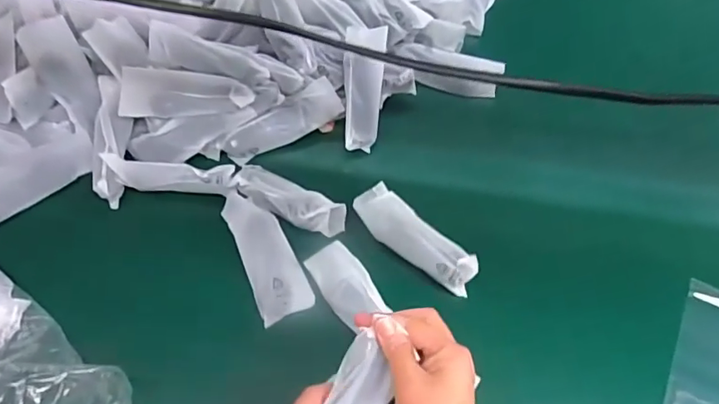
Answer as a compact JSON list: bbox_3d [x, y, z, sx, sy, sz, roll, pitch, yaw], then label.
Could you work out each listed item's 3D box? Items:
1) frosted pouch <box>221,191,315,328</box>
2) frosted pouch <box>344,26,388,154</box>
[{"bbox_3d":[-0.102,0.052,0.567,0.056,0.019,0.150,-21,62,-14],"label":"frosted pouch"},{"bbox_3d":[0.005,-0.142,0.649,0.050,0.024,0.152,4,88,0],"label":"frosted pouch"}]

